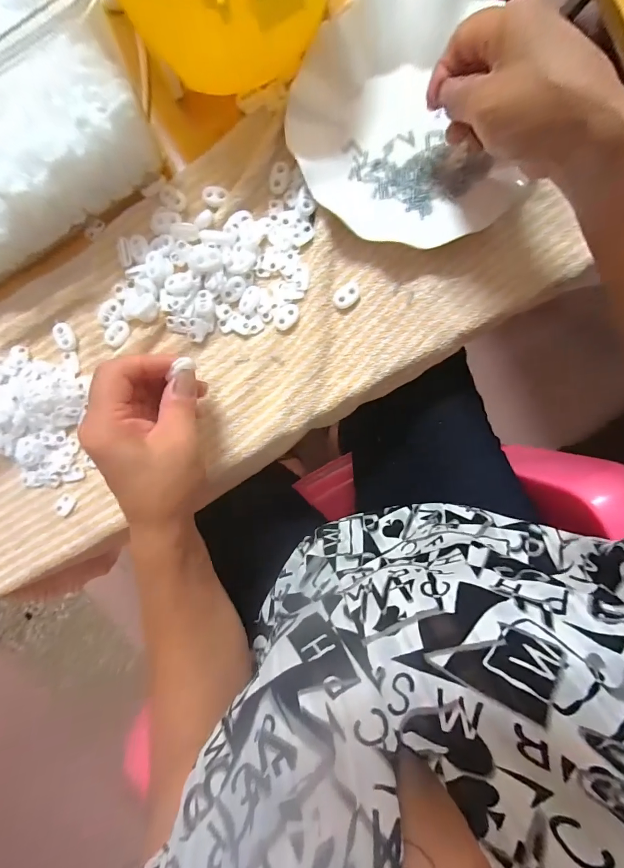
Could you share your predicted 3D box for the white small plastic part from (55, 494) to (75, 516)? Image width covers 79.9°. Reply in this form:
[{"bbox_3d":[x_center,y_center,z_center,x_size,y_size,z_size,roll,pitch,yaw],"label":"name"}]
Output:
[{"bbox_3d":[-0.207,0.059,0.313,0.011,0.008,0.017,32,92,0],"label":"white small plastic part"}]

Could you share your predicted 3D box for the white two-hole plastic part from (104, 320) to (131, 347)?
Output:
[{"bbox_3d":[-0.159,-0.082,0.303,0.016,0.004,0.022,44,92,0],"label":"white two-hole plastic part"}]

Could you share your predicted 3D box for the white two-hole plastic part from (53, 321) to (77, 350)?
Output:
[{"bbox_3d":[-0.203,-0.080,0.304,0.014,0.009,0.023,-23,91,2],"label":"white two-hole plastic part"}]

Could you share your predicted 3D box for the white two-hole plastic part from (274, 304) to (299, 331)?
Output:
[{"bbox_3d":[-0.021,-0.095,0.300,0.015,0.004,0.022,41,92,0],"label":"white two-hole plastic part"}]

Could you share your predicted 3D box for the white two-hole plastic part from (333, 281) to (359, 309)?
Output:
[{"bbox_3d":[0.028,-0.111,0.299,0.023,0.005,0.016,-36,91,2],"label":"white two-hole plastic part"}]

